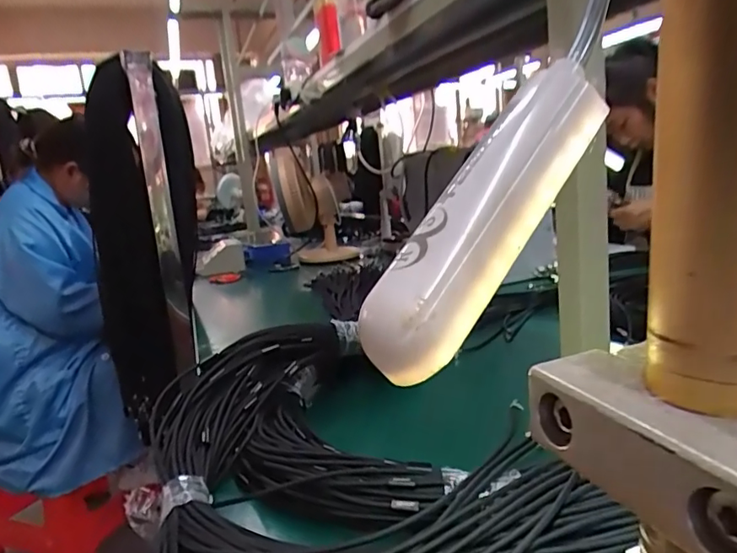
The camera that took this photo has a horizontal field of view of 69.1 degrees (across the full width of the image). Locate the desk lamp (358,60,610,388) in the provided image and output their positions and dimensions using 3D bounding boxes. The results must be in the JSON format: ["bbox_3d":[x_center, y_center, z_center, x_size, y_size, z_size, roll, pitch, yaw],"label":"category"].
[{"bbox_3d":[0.026,-0.015,0.117,0.021,0.018,0.081,13,60,50],"label":"desk lamp"}]

